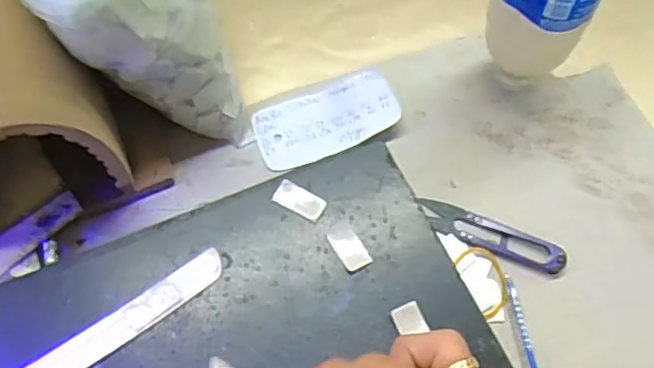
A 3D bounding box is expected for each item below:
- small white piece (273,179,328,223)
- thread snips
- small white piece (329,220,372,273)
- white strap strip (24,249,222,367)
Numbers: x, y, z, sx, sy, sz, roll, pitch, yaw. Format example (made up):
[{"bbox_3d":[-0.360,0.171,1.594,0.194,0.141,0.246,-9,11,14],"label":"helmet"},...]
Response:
[{"bbox_3d":[-0.016,0.010,0.372,0.031,0.004,0.017,27,68,11],"label":"small white piece"},{"bbox_3d":[0.108,0.033,0.408,0.099,0.009,0.022,21,67,9],"label":"thread snips"},{"bbox_3d":[0.012,0.036,0.361,0.016,0.004,0.030,-27,69,-12],"label":"small white piece"},{"bbox_3d":[-0.140,0.094,0.332,0.189,0.004,0.023,-31,78,-17],"label":"white strap strip"}]

